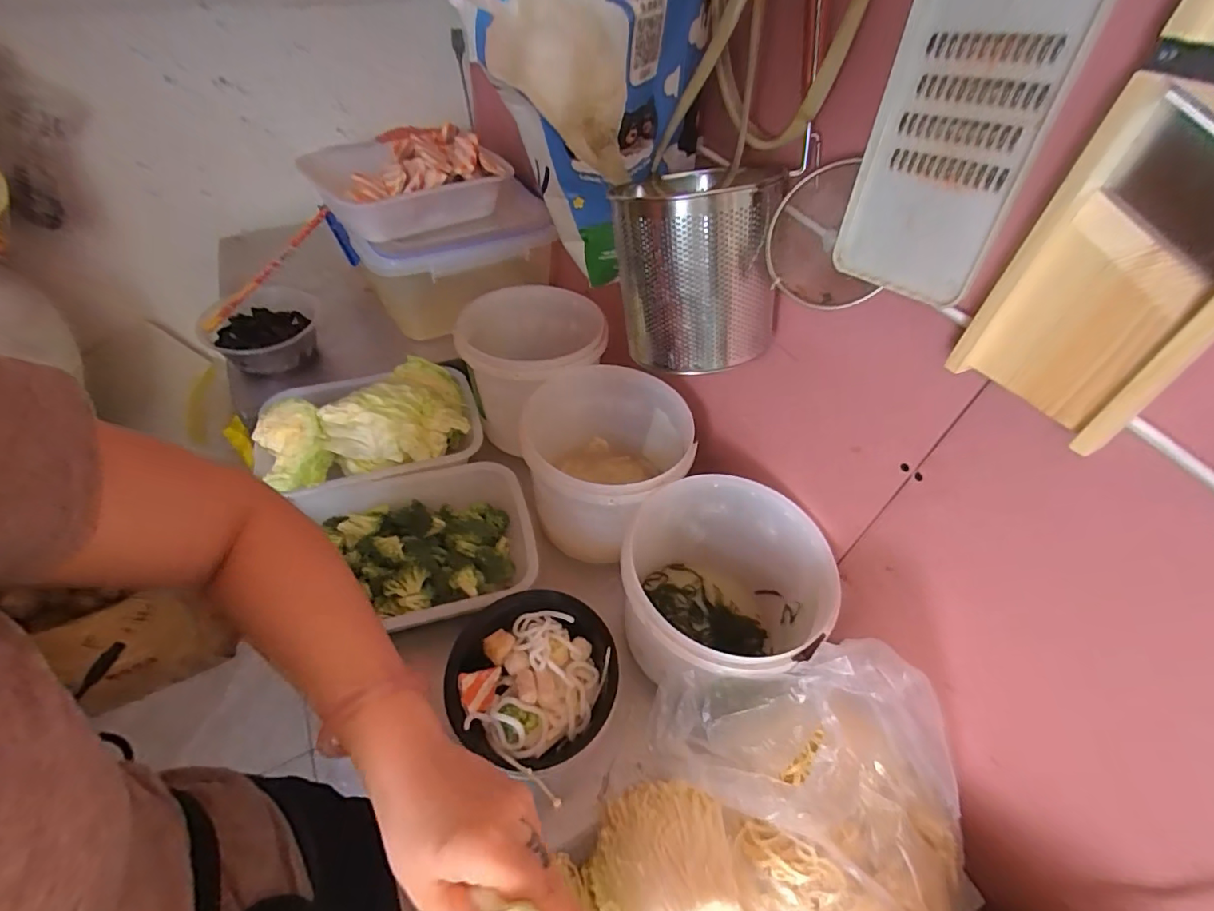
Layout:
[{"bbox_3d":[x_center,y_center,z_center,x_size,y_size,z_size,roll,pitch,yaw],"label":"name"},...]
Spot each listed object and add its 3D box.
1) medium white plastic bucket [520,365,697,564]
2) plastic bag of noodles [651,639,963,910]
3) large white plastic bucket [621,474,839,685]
[{"bbox_3d":[-0.003,0.017,0.704,0.211,0.174,0.217,3,49,-4],"label":"medium white plastic bucket"},{"bbox_3d":[0.186,0.271,0.435,0.192,0.221,0.266,-26,56,-26],"label":"plastic bag of noodles"},{"bbox_3d":[0.121,0.163,0.590,0.213,0.181,0.214,3,49,-3],"label":"large white plastic bucket"}]

